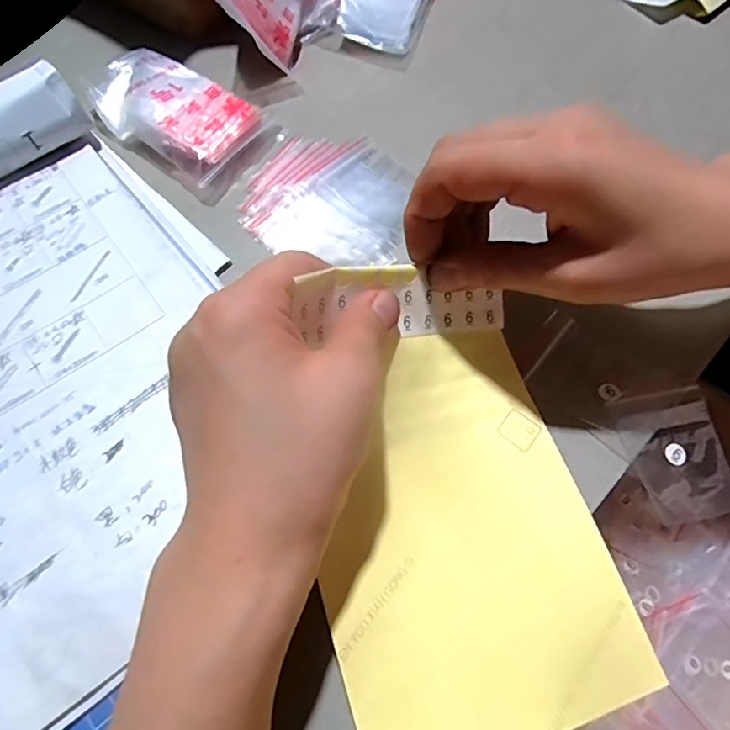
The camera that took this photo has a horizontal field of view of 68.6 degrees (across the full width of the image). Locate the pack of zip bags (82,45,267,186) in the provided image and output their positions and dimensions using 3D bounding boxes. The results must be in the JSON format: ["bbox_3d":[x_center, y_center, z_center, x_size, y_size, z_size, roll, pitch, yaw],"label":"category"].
[{"bbox_3d":[-0.122,-0.163,0.337,0.107,0.018,0.064,32,69,11],"label":"pack of zip bags"}]

